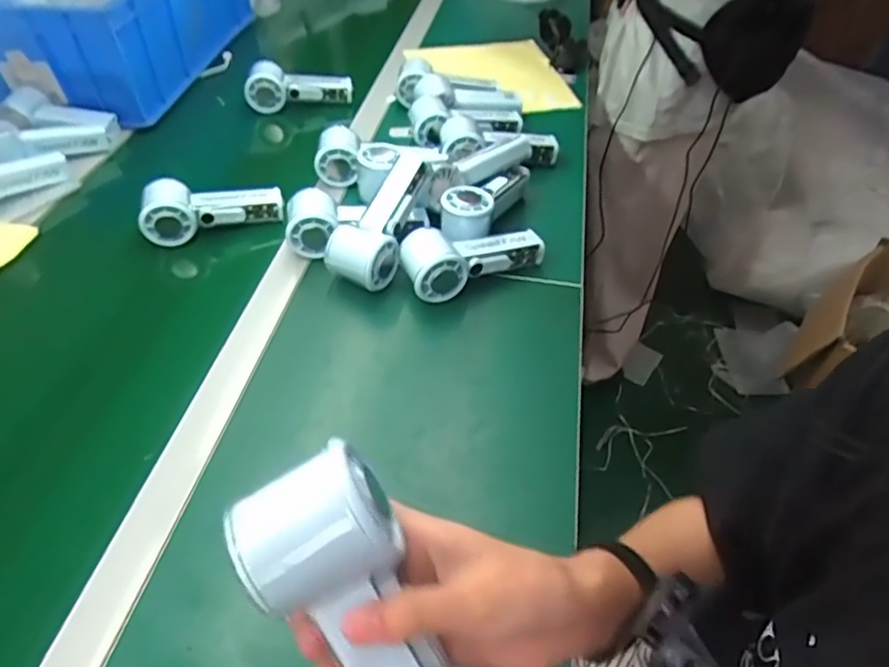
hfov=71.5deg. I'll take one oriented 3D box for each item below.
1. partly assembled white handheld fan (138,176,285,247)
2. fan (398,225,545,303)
[{"bbox_3d":[-0.265,-0.146,0.706,0.152,0.052,0.047,-12,47,-11],"label":"partly assembled white handheld fan"},{"bbox_3d":[0.034,-0.075,0.641,0.148,0.059,0.058,-10,46,-10],"label":"fan"}]

